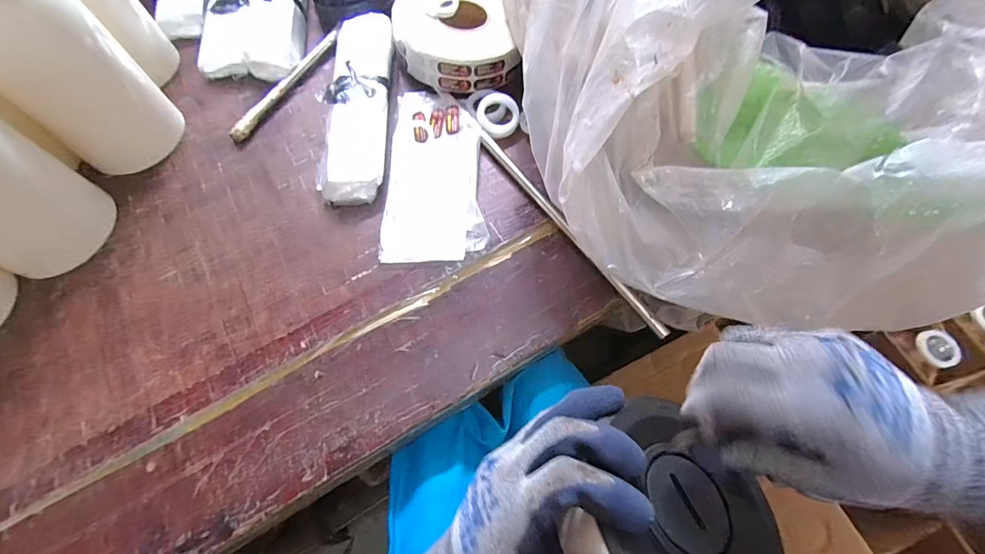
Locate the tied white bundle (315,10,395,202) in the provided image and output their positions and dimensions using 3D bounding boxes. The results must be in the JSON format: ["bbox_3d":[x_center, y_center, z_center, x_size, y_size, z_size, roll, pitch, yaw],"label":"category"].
[{"bbox_3d":[-0.184,-0.241,0.578,0.082,0.038,0.306,-2,65,-1],"label":"tied white bundle"}]

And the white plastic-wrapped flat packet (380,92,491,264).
[{"bbox_3d":[-0.078,-0.139,0.551,0.123,0.016,0.251,-4,65,-3],"label":"white plastic-wrapped flat packet"}]

